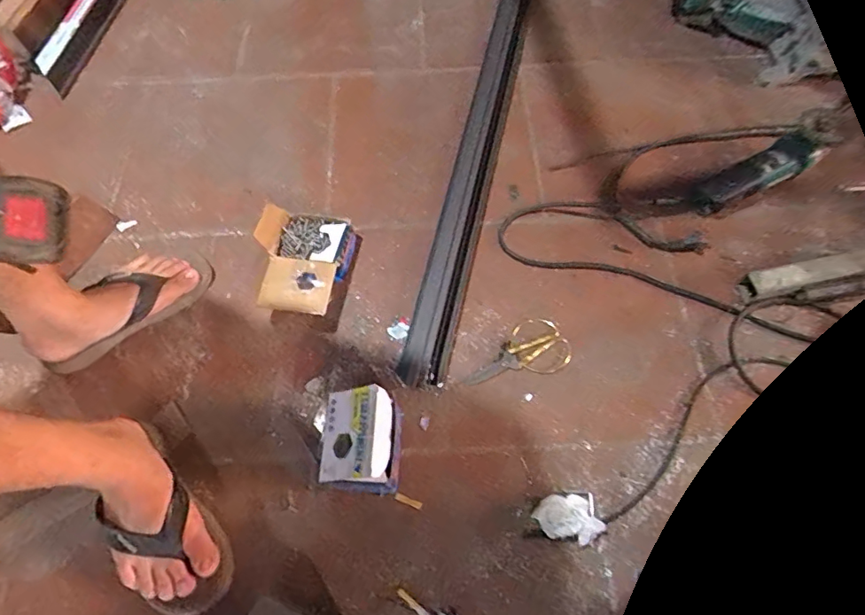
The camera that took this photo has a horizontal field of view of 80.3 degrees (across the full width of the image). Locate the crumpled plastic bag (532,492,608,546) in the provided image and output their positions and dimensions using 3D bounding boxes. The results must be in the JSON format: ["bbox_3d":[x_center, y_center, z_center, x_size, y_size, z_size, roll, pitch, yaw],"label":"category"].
[{"bbox_3d":[0.187,0.292,0.707,0.094,0.031,0.067,-2,64,0],"label":"crumpled plastic bag"}]

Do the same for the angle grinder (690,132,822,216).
[{"bbox_3d":[0.612,-0.253,0.976,0.287,0.071,0.082,-27,67,-12],"label":"angle grinder"}]

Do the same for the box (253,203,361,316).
[{"bbox_3d":[-0.220,-0.076,0.853,0.144,0.076,0.193,12,65,7],"label":"box"}]

